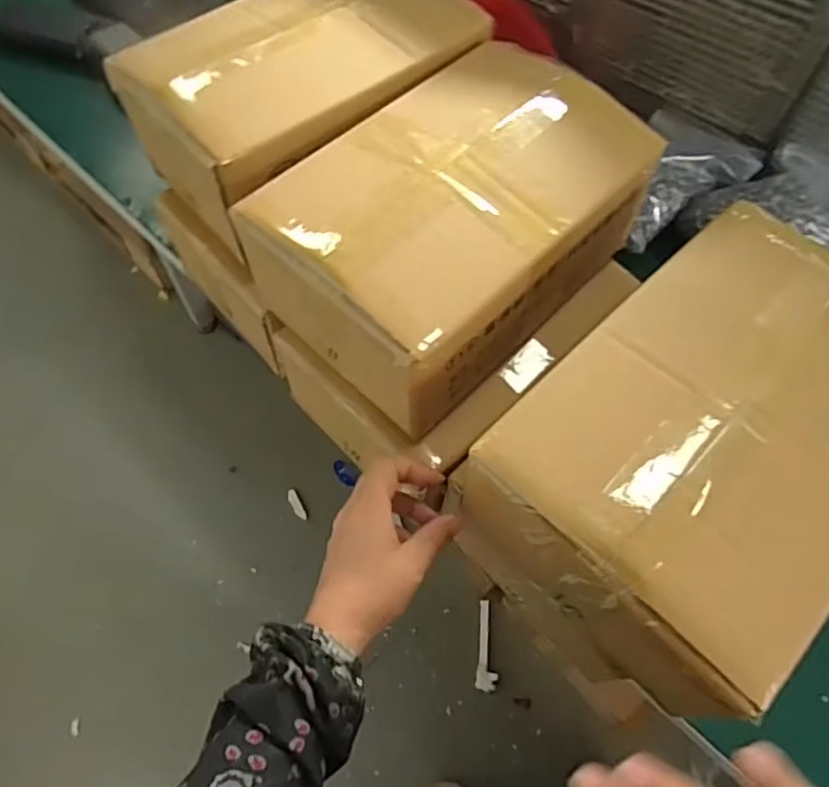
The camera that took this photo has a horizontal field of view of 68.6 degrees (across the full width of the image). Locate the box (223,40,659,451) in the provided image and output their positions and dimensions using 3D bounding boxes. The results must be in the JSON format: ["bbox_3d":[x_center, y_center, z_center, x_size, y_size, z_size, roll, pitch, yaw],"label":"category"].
[{"bbox_3d":[0.032,-0.124,0.438,0.272,0.101,0.180,-41,70,-21],"label":"box"}]

